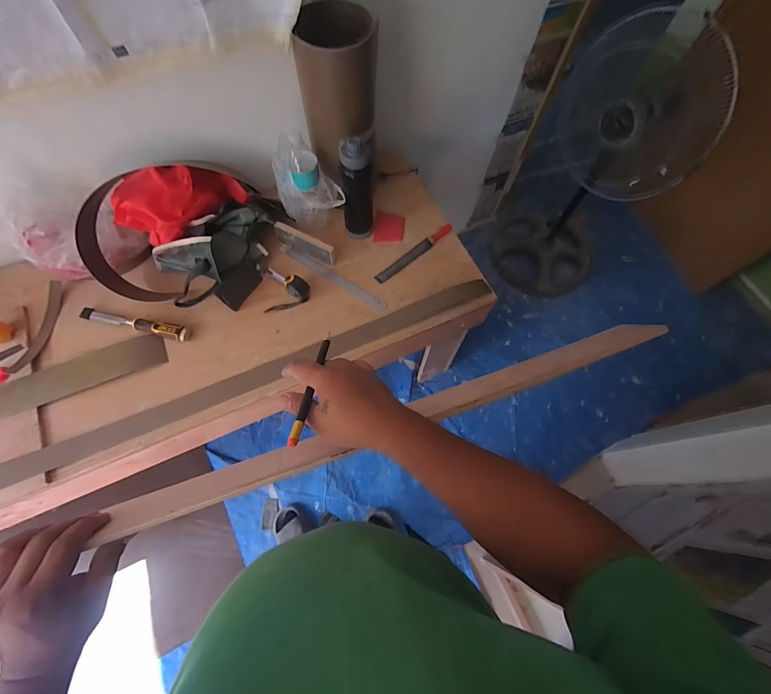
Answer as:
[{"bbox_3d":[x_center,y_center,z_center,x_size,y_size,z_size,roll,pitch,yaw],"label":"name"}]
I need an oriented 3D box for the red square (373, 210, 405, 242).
[{"bbox_3d":[0.010,-0.339,0.995,0.084,0.008,0.101,6,67,0],"label":"red square"}]

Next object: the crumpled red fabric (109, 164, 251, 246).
[{"bbox_3d":[-0.475,-0.341,0.829,0.273,0.107,0.117,-19,70,-11],"label":"crumpled red fabric"}]

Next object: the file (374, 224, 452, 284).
[{"bbox_3d":[0.080,-0.263,0.968,0.268,0.020,0.030,-39,74,-17],"label":"file"}]

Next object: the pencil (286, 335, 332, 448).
[{"bbox_3d":[-0.080,0.039,0.386,0.012,0.006,0.152,8,46,0],"label":"pencil"}]

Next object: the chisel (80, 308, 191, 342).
[{"bbox_3d":[-0.611,-0.060,0.845,0.278,0.024,0.035,13,67,3],"label":"chisel"}]

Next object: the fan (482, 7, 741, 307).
[{"bbox_3d":[0.808,-0.695,1.367,0.478,0.907,0.512,29,69,9],"label":"fan"}]

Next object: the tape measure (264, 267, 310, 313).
[{"bbox_3d":[-0.253,-0.162,0.884,0.117,0.050,0.125,-5,68,-5],"label":"tape measure"}]

